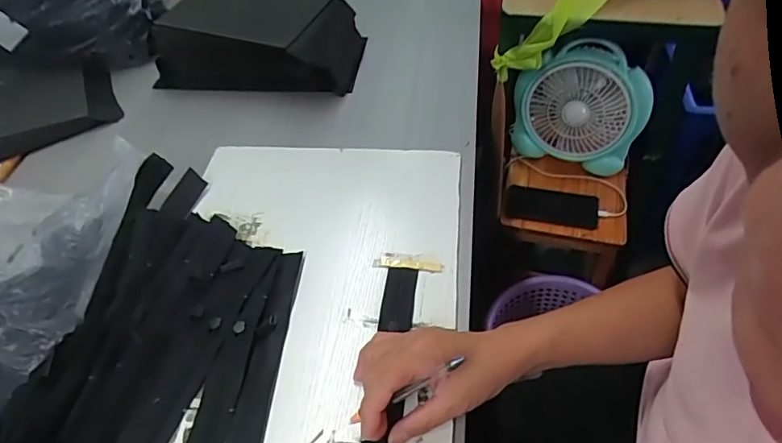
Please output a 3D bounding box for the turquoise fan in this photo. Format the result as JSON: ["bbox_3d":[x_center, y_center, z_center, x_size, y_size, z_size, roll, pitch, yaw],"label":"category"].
[{"bbox_3d":[0.366,-0.223,1.018,0.237,0.223,0.107,16,52,17],"label":"turquoise fan"}]

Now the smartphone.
[{"bbox_3d":[0.303,-0.029,0.993,0.167,0.014,0.092,6,50,10],"label":"smartphone"}]

